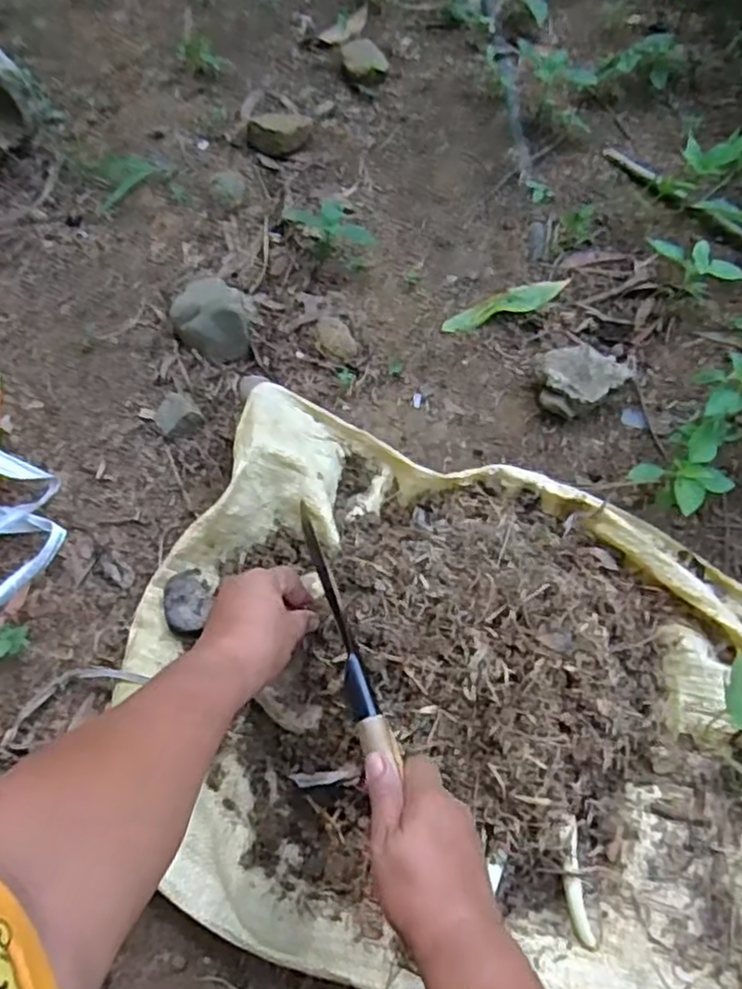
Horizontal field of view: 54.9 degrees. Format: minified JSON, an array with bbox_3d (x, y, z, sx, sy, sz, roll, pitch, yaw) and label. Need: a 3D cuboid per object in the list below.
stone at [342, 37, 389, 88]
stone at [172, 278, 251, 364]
[{"bbox_3d":[-0.008,-0.618,1.026,0.062,0.029,0.074,-6,68,-3],"label":"stone"},{"bbox_3d":[-0.172,-0.187,0.772,0.075,0.060,0.075,0,68,-1],"label":"stone"}]

